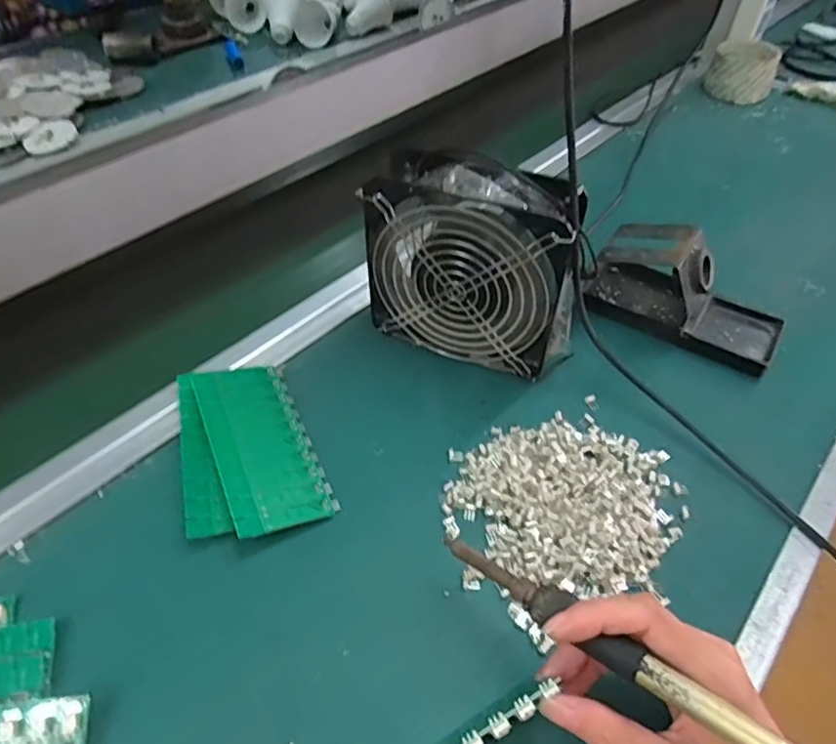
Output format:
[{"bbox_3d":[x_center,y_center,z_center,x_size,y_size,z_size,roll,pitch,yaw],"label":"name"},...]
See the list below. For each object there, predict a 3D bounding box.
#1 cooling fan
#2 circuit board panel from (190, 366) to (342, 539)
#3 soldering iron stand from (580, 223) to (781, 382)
[{"bbox_3d":[0.042,-0.081,0.441,0.155,0.150,0.057,17,50,14],"label":"cooling fan"},{"bbox_3d":[-0.109,0.048,0.404,0.067,0.004,0.137,-7,48,-33],"label":"circuit board panel"},{"bbox_3d":[0.229,-0.072,0.488,0.156,0.068,0.076,27,53,21],"label":"soldering iron stand"}]

